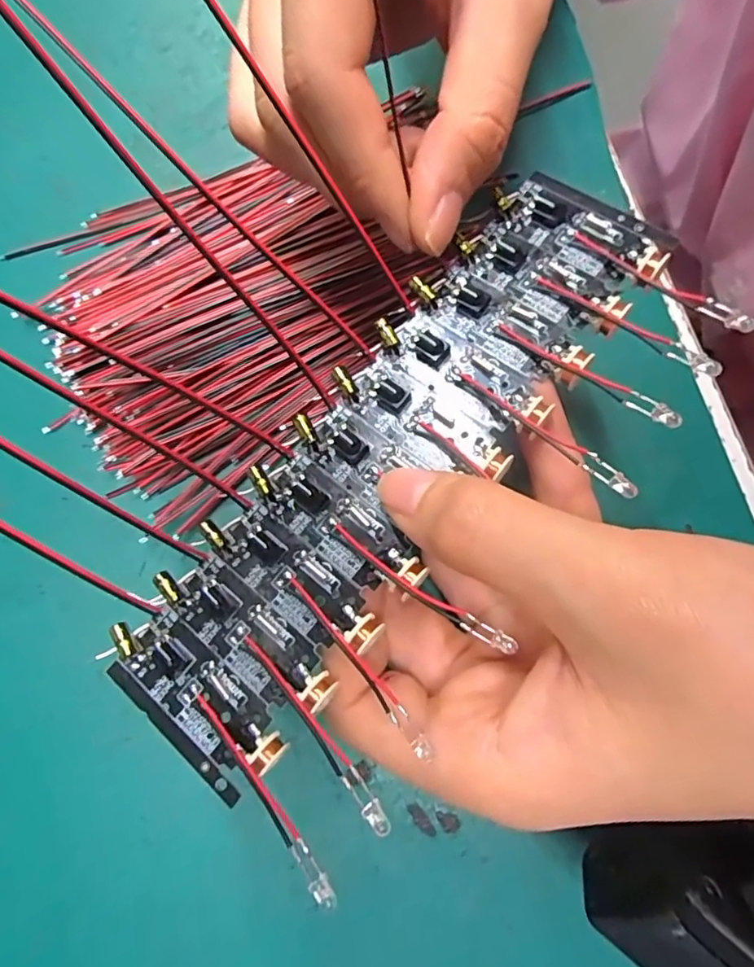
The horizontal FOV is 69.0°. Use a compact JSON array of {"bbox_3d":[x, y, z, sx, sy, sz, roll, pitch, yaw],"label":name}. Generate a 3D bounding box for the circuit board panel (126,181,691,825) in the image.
[{"bbox_3d":[0.004,-0.009,0.129,0.044,0.011,0.160,39,82,8],"label":"circuit board panel"}]

